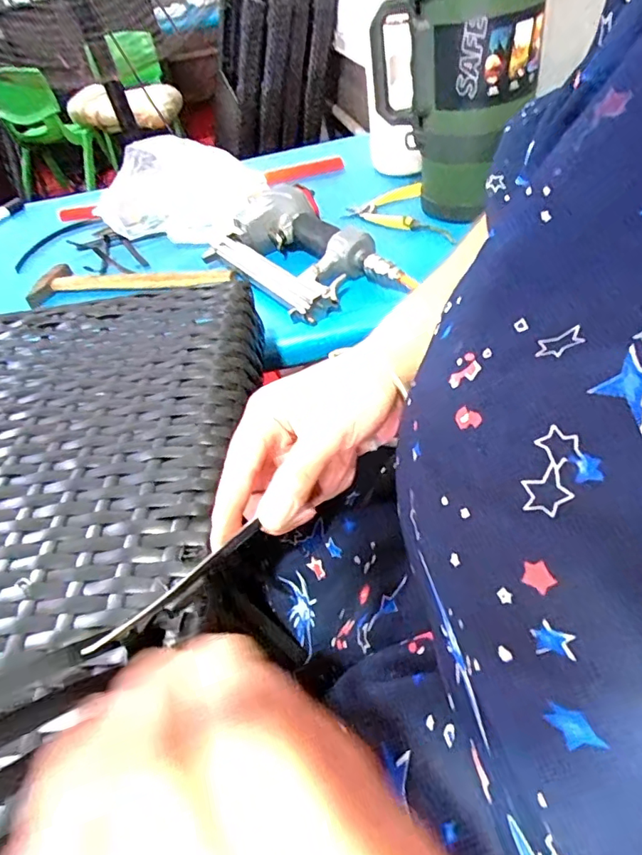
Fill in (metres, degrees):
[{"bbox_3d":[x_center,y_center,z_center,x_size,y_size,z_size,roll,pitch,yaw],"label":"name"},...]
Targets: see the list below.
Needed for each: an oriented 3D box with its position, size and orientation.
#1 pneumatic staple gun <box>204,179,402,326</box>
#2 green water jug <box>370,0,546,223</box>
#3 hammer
[{"bbox_3d":[-0.040,-0.217,0.629,0.158,0.053,0.248,-22,45,-15],"label":"pneumatic staple gun"},{"bbox_3d":[0.153,-0.435,0.597,0.112,0.346,0.161,-28,47,-20],"label":"green water jug"},{"bbox_3d":[-0.248,-0.203,0.690,0.268,0.016,0.094,-3,43,5],"label":"hammer"}]

